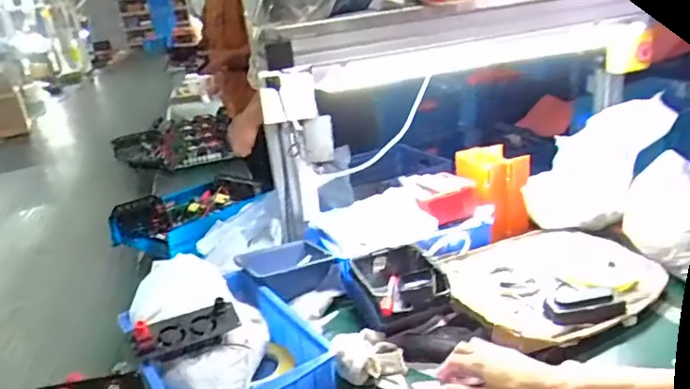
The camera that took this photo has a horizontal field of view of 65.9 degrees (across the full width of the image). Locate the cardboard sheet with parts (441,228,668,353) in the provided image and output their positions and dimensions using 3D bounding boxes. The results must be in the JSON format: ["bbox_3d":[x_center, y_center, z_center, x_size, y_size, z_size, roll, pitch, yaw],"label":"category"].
[{"bbox_3d":[0.309,0.137,0.831,0.303,0.041,0.250,-15,21,-20],"label":"cardboard sheet with parts"}]

